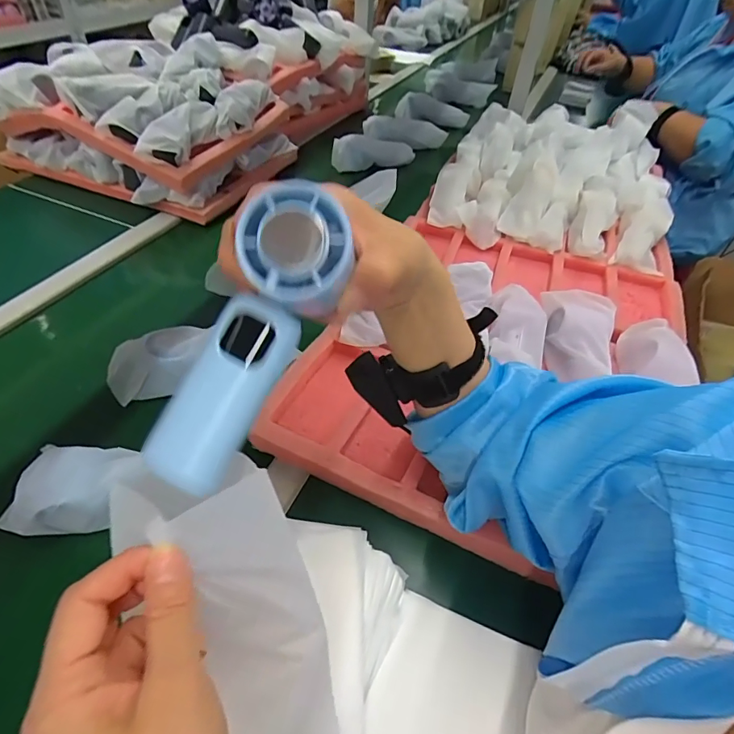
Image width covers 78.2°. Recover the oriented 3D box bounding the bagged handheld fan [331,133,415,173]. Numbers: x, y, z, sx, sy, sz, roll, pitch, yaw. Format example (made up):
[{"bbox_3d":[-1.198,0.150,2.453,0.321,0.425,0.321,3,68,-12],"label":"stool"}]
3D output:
[{"bbox_3d":[0.021,-0.477,1.006,0.193,0.071,0.038,-9,48,-13],"label":"bagged handheld fan"}]

